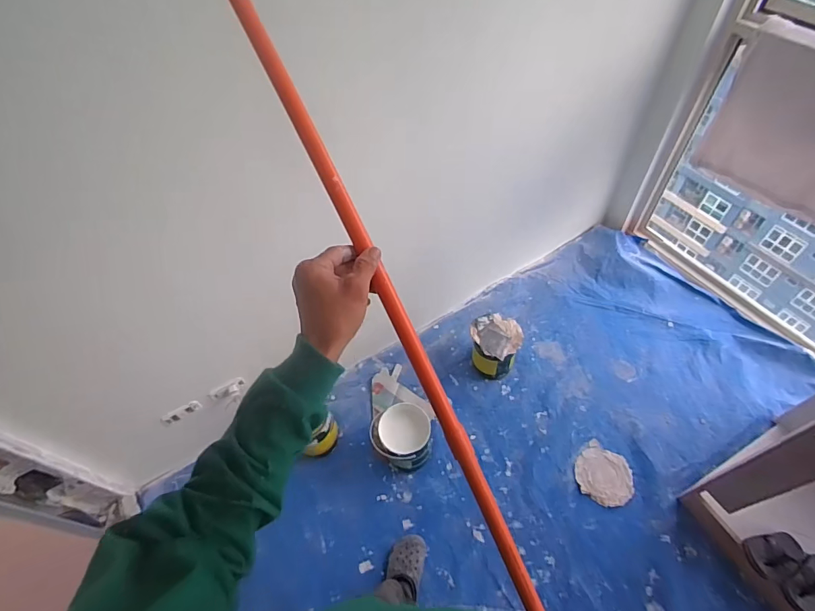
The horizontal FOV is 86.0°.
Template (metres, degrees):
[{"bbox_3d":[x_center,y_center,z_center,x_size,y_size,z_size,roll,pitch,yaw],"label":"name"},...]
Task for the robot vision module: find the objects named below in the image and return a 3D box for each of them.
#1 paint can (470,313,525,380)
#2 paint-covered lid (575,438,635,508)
[{"bbox_3d":[0.321,0.161,1.629,0.179,0.222,0.184,22,59,19],"label":"paint can"},{"bbox_3d":[0.660,0.565,1.458,0.183,0.014,0.180,29,62,23],"label":"paint-covered lid"}]

